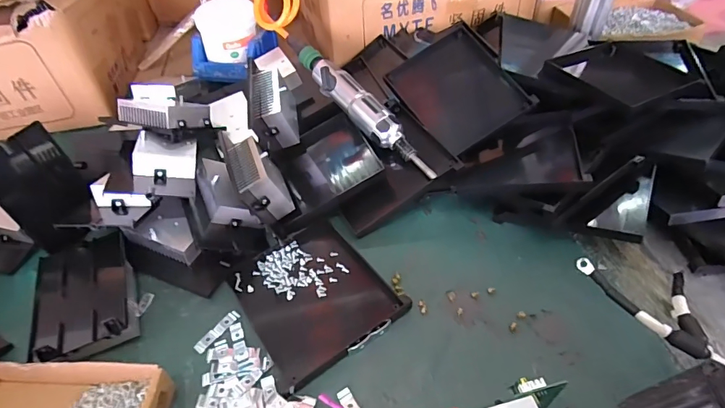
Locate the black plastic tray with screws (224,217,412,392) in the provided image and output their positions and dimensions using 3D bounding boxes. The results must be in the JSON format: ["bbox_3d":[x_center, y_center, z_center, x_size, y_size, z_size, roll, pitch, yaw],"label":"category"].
[{"bbox_3d":[-0.052,0.088,0.428,0.129,0.012,0.151,-28,51,-21],"label":"black plastic tray with screws"}]

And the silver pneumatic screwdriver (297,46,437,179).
[{"bbox_3d":[-0.001,-0.119,0.524,0.035,0.031,0.245,-34,69,-25],"label":"silver pneumatic screwdriver"}]

